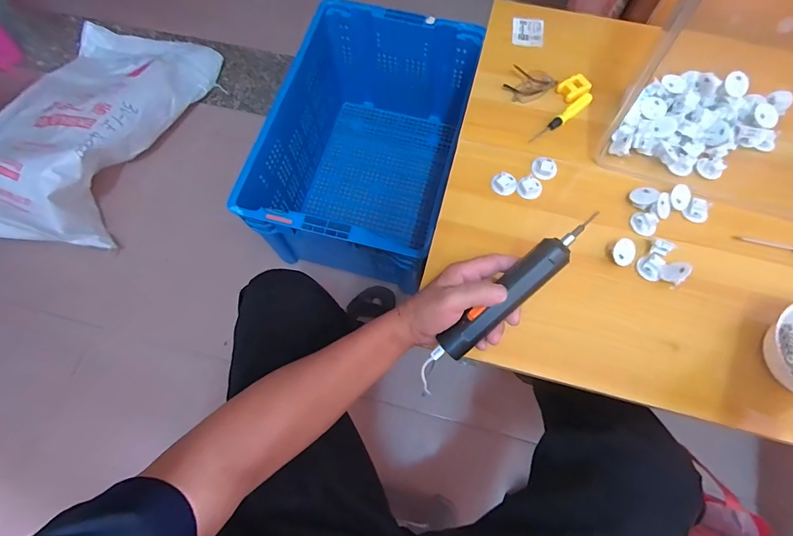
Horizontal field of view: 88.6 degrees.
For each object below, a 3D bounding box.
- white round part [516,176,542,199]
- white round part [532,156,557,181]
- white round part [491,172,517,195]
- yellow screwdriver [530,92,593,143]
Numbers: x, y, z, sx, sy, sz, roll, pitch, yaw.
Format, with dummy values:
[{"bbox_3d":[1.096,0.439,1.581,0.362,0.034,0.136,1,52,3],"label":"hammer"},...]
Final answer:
[{"bbox_3d":[0.179,-0.108,0.544,0.031,0.007,0.030,0,70,1],"label":"white round part"},{"bbox_3d":[0.203,-0.138,0.554,0.028,0.012,0.033,-25,71,-8],"label":"white round part"},{"bbox_3d":[0.145,-0.114,0.548,0.032,0.009,0.030,0,70,1],"label":"white round part"},{"bbox_3d":[0.236,-0.215,0.583,0.115,0.011,0.016,-37,73,-11],"label":"yellow screwdriver"}]

